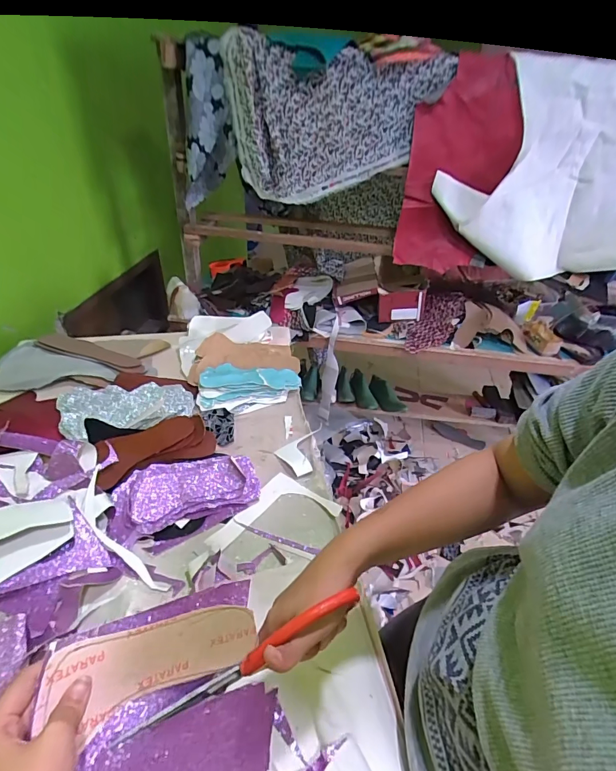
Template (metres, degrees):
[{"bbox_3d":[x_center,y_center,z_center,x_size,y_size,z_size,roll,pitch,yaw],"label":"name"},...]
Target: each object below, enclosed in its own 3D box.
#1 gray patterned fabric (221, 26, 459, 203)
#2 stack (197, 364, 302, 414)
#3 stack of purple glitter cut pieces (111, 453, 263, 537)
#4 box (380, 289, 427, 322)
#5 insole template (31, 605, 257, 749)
[{"bbox_3d":[0.069,-0.681,1.052,0.529,0.328,0.144,-1,37,-5],"label":"gray patterned fabric"},{"bbox_3d":[-0.116,-0.005,0.815,0.204,0.045,0.116,-4,38,-9],"label":"stack"},{"bbox_3d":[-0.183,0.154,0.603,0.209,0.040,0.103,-12,40,-19],"label":"stack of purple glitter cut pieces"},{"bbox_3d":[0.301,-0.254,1.278,0.149,0.099,0.042,-4,37,5],"label":"box"},{"bbox_3d":[-0.117,0.213,0.309,0.151,0.012,0.055,-7,83,-18],"label":"insole template"}]

